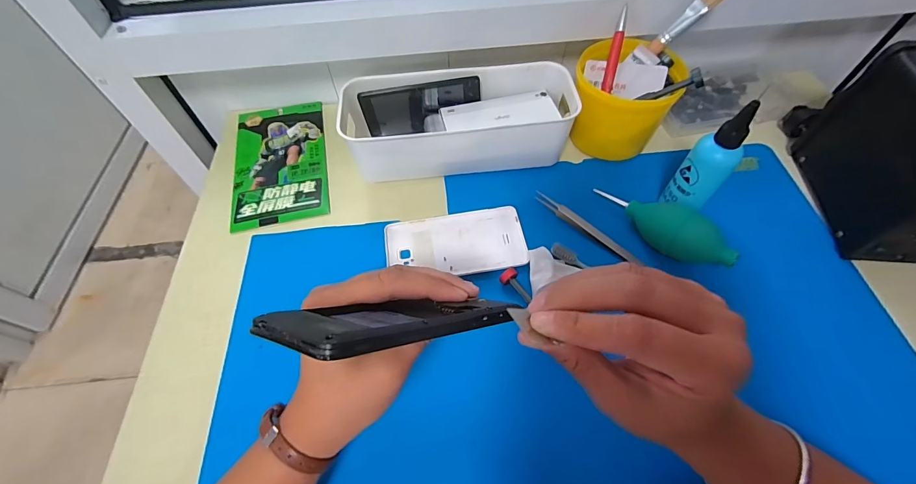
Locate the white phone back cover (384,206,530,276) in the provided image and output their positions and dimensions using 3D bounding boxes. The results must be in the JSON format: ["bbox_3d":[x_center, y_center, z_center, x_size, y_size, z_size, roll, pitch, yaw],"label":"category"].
[{"bbox_3d":[-0.003,0.000,0.405,0.140,0.006,0.072,-7,59,-4],"label":"white phone back cover"}]

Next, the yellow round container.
[{"bbox_3d":[0.183,-0.154,0.442,0.108,0.090,0.098,3,59,3],"label":"yellow round container"}]

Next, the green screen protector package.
[{"bbox_3d":[-0.214,-0.099,0.474,0.107,0.007,0.187,-13,59,-7],"label":"green screen protector package"}]

